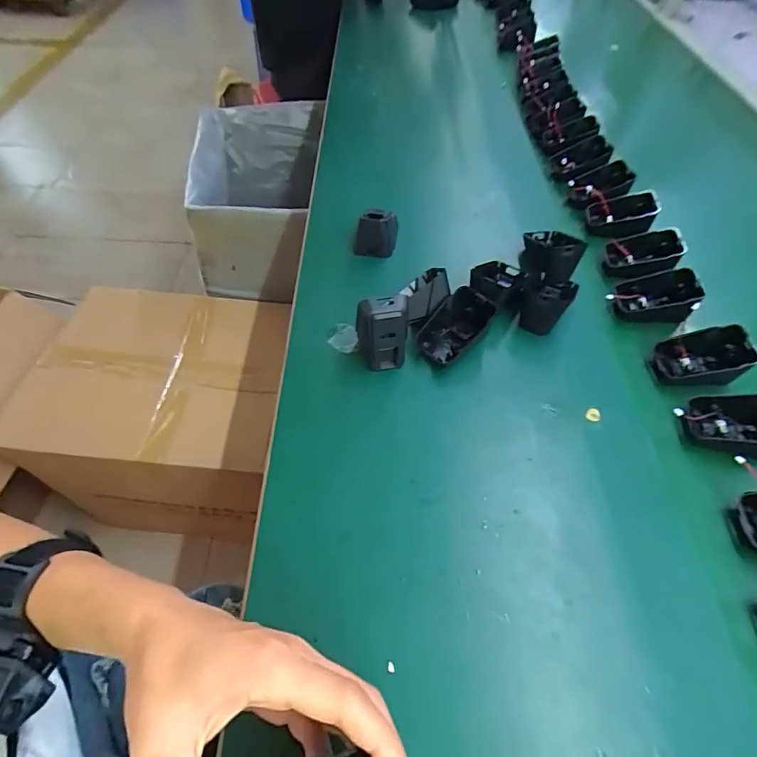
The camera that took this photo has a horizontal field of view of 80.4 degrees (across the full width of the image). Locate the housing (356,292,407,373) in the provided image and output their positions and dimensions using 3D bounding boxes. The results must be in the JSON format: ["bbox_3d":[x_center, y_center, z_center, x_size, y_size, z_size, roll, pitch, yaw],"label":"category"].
[{"bbox_3d":[0.003,-0.035,0.370,0.040,0.075,0.023,-4,54,-4],"label":"housing"}]

